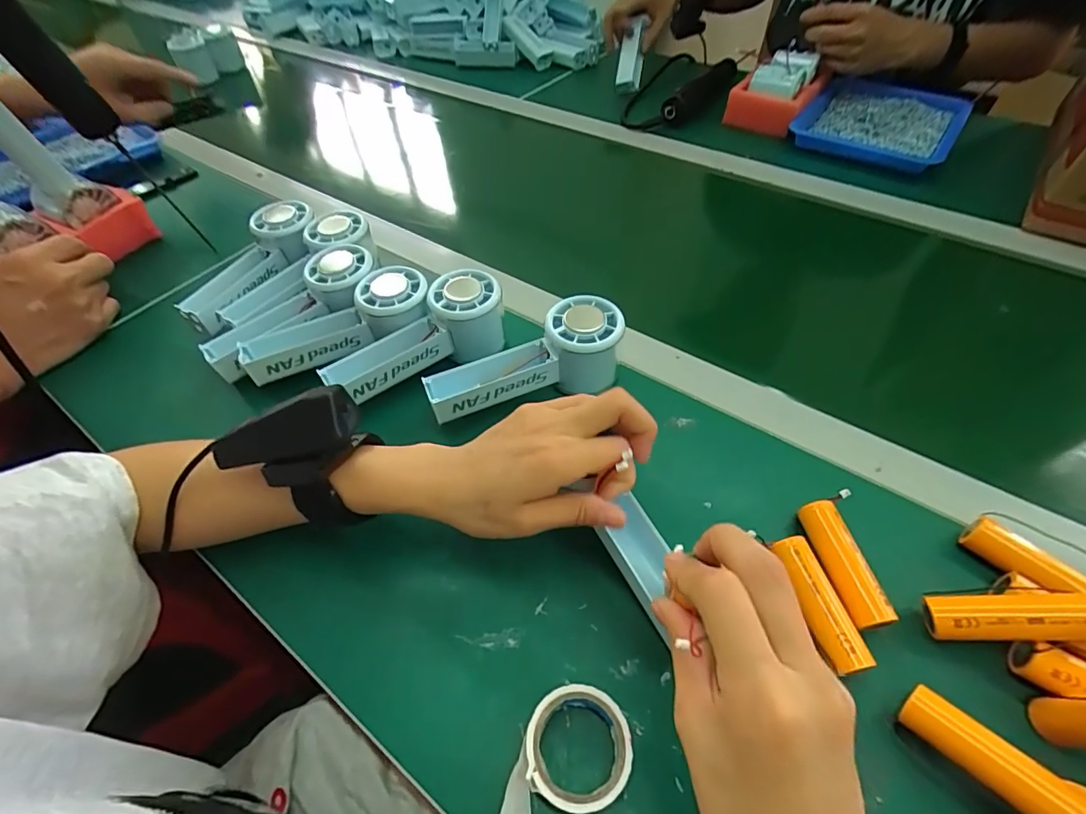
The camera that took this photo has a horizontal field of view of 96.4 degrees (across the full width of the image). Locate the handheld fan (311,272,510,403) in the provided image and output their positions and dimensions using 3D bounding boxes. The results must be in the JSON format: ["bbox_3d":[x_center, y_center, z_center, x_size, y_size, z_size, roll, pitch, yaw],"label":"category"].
[{"bbox_3d":[-0.092,-0.057,0.384,0.127,0.057,0.053,-24,55,-16],"label":"handheld fan"}]

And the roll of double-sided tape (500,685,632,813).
[{"bbox_3d":[0.004,0.174,0.231,0.084,0.022,0.047,-31,57,-21],"label":"roll of double-sided tape"}]

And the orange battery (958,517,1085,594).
[{"bbox_3d":[0.281,0.095,0.278,0.021,0.023,0.071,-35,59,-23],"label":"orange battery"}]

